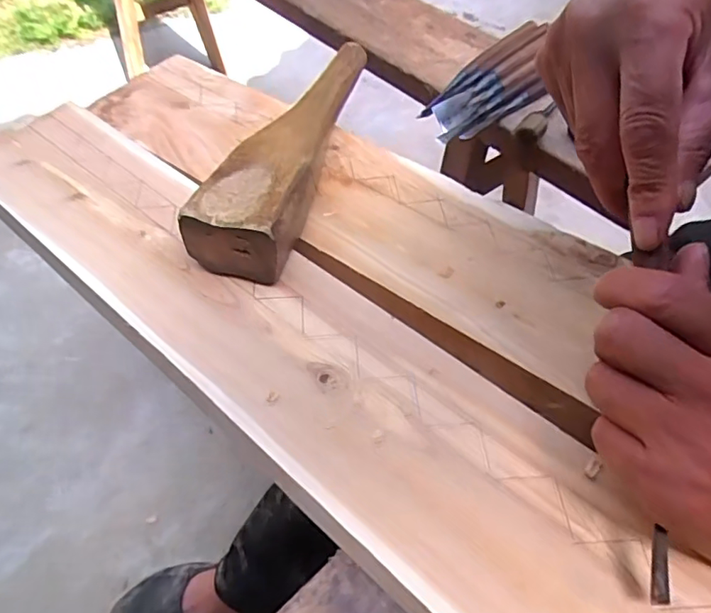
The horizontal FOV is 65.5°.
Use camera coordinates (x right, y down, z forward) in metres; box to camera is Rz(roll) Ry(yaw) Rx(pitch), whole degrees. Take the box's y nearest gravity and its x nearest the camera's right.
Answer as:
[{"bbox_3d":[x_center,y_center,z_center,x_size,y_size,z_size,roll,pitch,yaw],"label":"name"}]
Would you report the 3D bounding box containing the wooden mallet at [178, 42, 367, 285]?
[{"bbox_3d":[-0.047,-0.134,0.425,0.068,0.049,0.270,9,53,8],"label":"wooden mallet"}]

